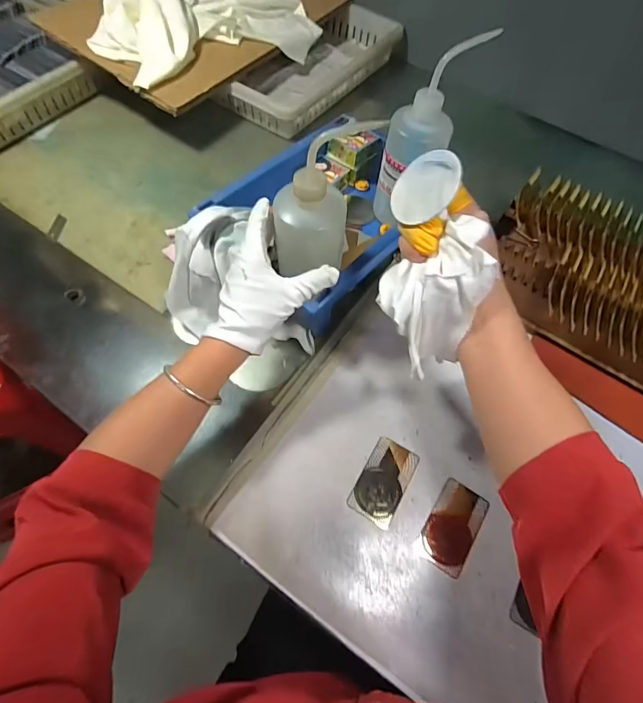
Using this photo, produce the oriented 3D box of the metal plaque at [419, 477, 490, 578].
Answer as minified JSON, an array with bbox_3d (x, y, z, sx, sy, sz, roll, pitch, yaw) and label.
[{"bbox_3d":[0.136,0.180,0.402,0.048,0.004,0.085,32,66,13],"label":"metal plaque"}]

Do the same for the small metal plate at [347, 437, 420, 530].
[{"bbox_3d":[0.067,0.137,0.415,0.047,0.004,0.086,29,65,11],"label":"small metal plate"}]

